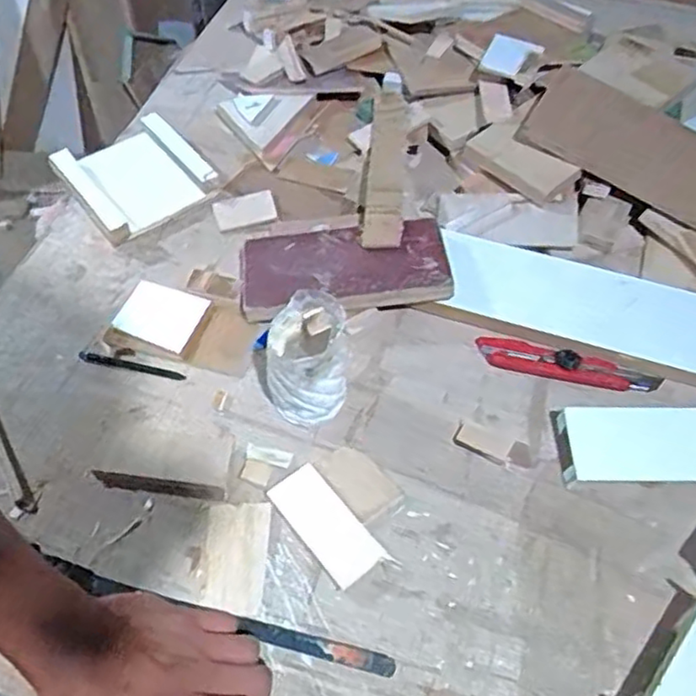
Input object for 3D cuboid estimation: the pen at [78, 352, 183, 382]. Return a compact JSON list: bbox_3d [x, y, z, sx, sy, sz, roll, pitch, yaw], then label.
[{"bbox_3d":[-0.195,0.016,0.601,0.100,0.004,0.009,12,53,6],"label":"pen"}]

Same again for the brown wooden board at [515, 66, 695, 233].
[{"bbox_3d":[0.378,-0.178,0.711,0.385,0.028,0.123,30,70,4],"label":"brown wooden board"}]

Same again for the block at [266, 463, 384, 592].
[{"bbox_3d":[-0.018,0.136,0.515,0.041,0.011,0.094,-33,61,-25],"label":"block"}]

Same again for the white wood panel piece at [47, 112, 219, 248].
[{"bbox_3d":[-0.230,-0.185,0.724,0.134,0.035,0.134,-35,62,-26],"label":"white wood panel piece"}]

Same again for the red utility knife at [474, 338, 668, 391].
[{"bbox_3d":[0.200,0.017,0.608,0.161,0.013,0.031,14,56,8],"label":"red utility knife"}]

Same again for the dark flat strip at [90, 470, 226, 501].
[{"bbox_3d":[-0.151,0.110,0.534,0.108,0.011,0.011,8,53,3],"label":"dark flat strip"}]

